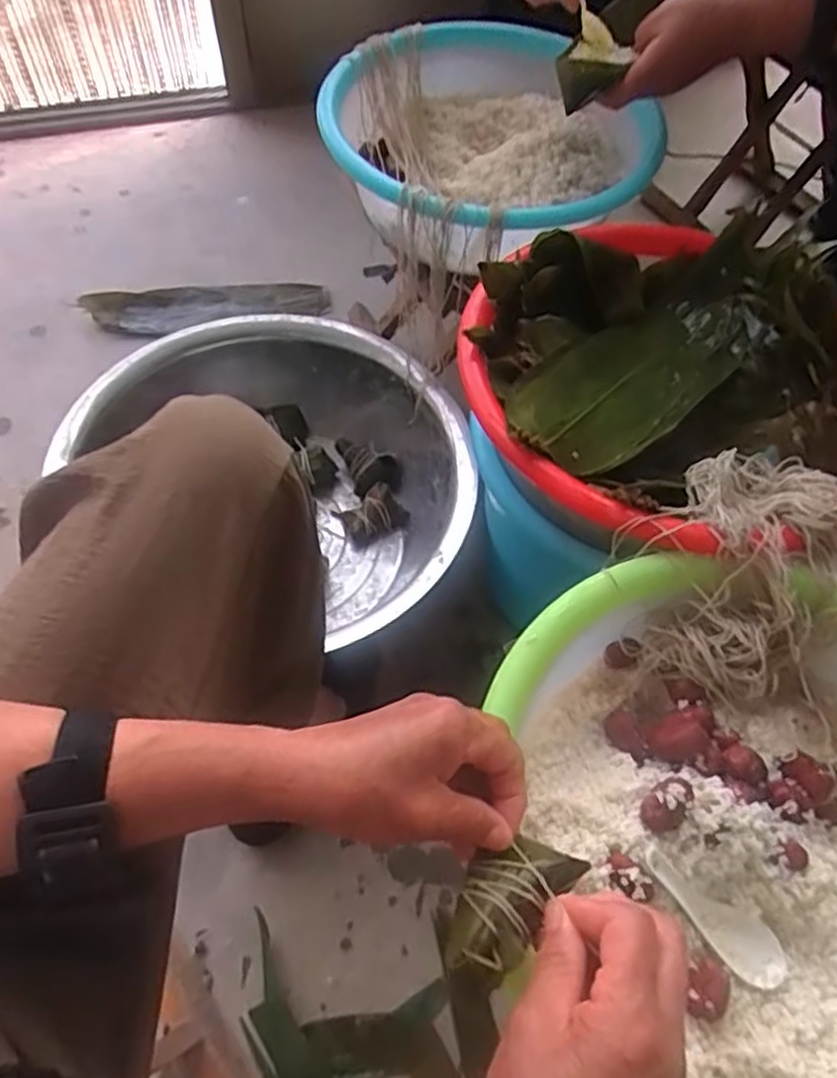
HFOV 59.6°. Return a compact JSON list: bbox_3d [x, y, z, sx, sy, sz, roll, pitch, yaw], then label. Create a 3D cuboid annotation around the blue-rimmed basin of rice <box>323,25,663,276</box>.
[{"bbox_3d":[0.094,-0.465,0.863,0.323,0.113,0.390,-18,60,-13],"label":"blue-rimmed basin of rice"}]

